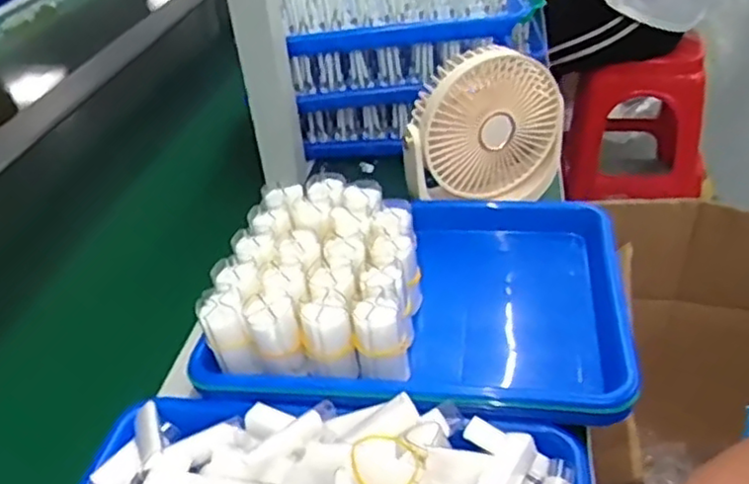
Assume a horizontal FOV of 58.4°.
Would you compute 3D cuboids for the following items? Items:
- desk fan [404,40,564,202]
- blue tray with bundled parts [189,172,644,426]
[{"bbox_3d":[0.109,-0.111,0.658,0.160,0.155,0.047,-14,37,-10],"label":"desk fan"},{"bbox_3d":[0.041,0.028,0.560,0.316,0.083,0.254,3,37,13],"label":"blue tray with bundled parts"}]

